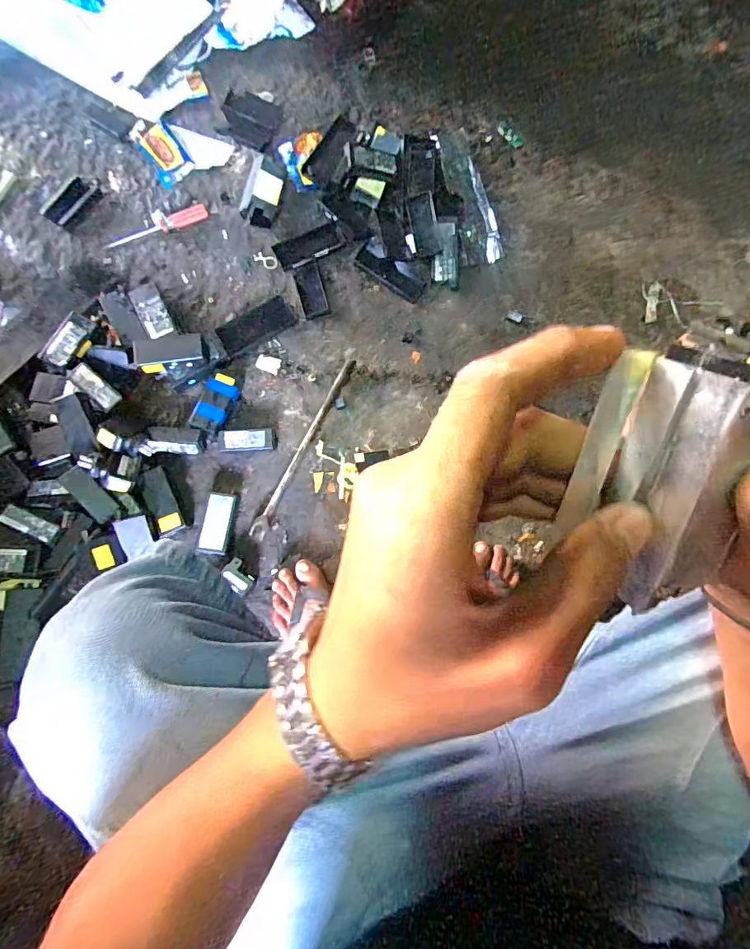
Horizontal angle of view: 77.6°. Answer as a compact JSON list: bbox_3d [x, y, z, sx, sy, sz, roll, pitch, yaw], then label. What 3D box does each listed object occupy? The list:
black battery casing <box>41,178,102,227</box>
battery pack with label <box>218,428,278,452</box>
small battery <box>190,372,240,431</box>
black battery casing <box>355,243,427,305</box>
[{"bbox_3d":[-0.536,-0.481,0.822,0.059,0.013,0.096,36,78,4],"label":"black battery casing"},{"bbox_3d":[-0.204,-0.053,0.748,0.089,0.033,0.035,-5,79,-5],"label":"battery pack with label"},{"bbox_3d":[-0.254,-0.116,0.746,0.050,0.018,0.093,18,78,0],"label":"small battery"},{"bbox_3d":[0.026,-0.346,0.806,0.125,0.018,0.038,34,78,3],"label":"black battery casing"}]

